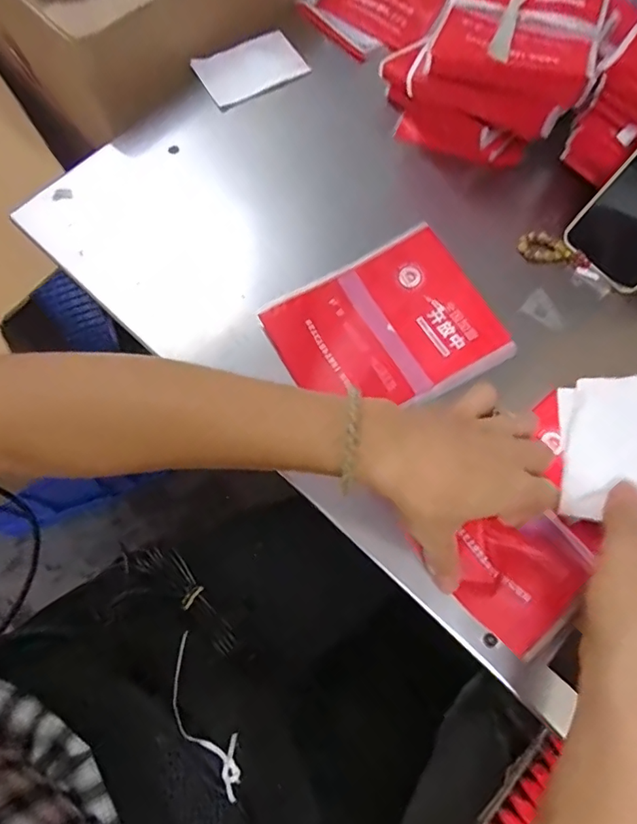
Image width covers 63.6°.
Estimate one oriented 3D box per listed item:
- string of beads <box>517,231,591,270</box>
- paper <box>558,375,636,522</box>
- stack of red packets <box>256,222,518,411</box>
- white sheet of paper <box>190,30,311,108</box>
[{"bbox_3d":[0.193,-0.133,0.422,0.056,0.009,0.025,12,70,4],"label":"string of beads"},{"bbox_3d":[0.195,0.022,0.339,0.069,0.007,0.099,-3,67,44],"label":"paper"},{"bbox_3d":[0.052,-0.063,0.393,0.158,0.014,0.126,-29,72,-10],"label":"stack of red packets"},{"bbox_3d":[-0.063,-0.328,0.487,0.100,0.011,0.054,-24,72,-8],"label":"white sheet of paper"}]

